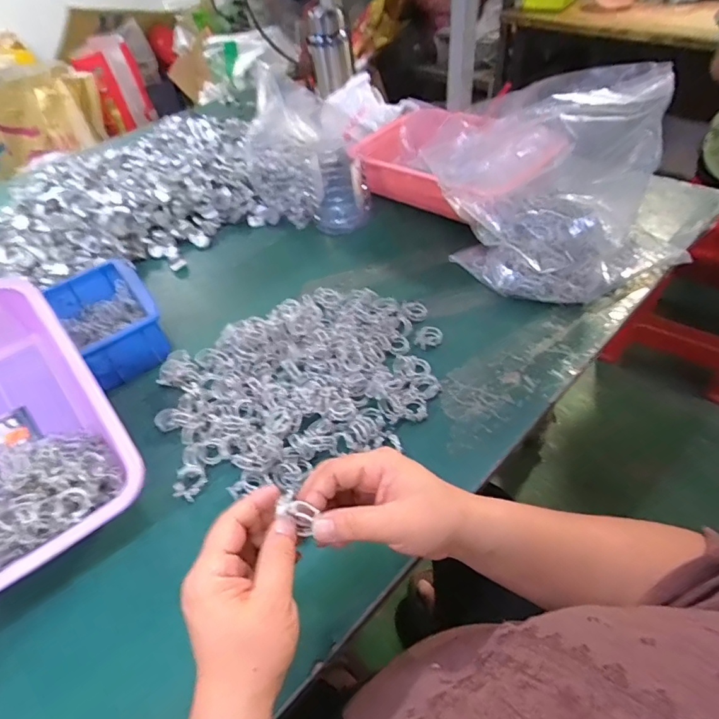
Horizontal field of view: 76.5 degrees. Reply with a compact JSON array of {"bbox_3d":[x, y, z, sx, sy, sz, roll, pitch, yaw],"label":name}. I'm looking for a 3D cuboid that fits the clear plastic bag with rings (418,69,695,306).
[{"bbox_3d":[0.240,-0.210,0.558,0.282,0.237,0.166,23,54,26],"label":"clear plastic bag with rings"}]

